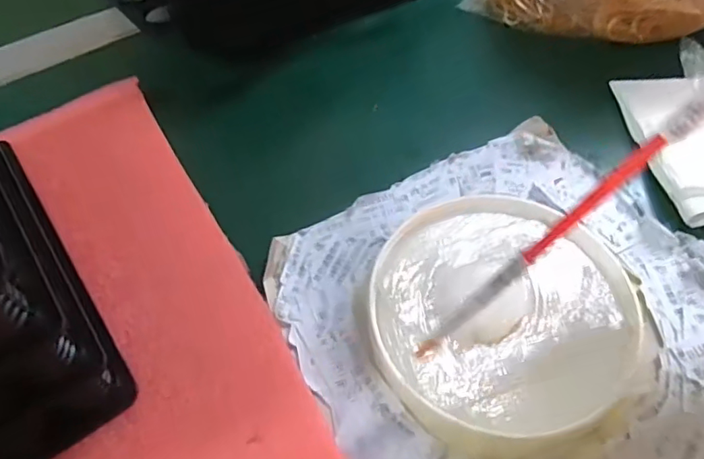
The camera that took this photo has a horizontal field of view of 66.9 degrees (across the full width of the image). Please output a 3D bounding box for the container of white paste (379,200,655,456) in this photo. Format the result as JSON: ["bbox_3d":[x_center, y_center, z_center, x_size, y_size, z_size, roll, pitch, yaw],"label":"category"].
[{"bbox_3d":[0.073,0.037,0.248,0.124,0.017,0.113,-1,55,2],"label":"container of white paste"}]

